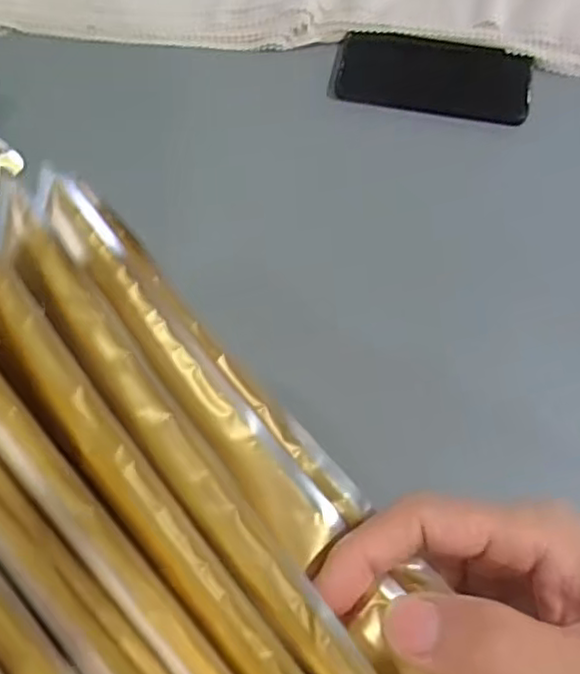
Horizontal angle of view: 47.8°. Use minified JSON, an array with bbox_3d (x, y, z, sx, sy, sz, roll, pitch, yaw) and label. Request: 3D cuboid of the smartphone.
[{"bbox_3d":[0.124,-0.230,0.577,0.169,0.018,0.070,11,67,6],"label":"smartphone"}]

